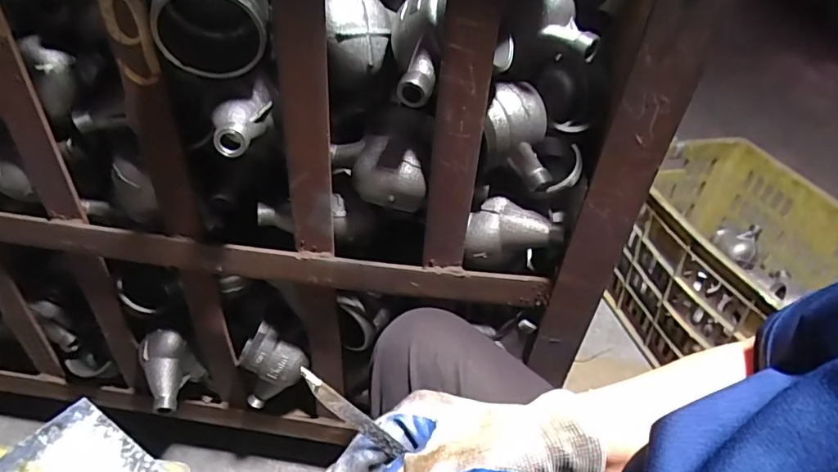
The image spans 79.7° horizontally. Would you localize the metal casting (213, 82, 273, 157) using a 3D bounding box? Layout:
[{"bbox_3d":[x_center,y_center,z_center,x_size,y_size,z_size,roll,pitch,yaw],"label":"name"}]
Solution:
[{"bbox_3d":[-0.149,-0.094,0.415,0.038,0.034,0.066,15,51,11],"label":"metal casting"}]

